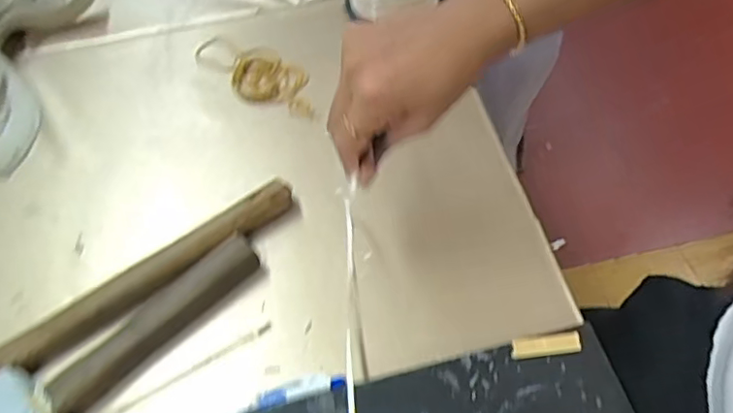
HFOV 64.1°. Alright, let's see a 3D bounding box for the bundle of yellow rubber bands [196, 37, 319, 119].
[{"bbox_3d":[-0.097,-0.121,0.531,0.147,0.008,0.057,36,63,25],"label":"bundle of yellow rubber bands"}]

